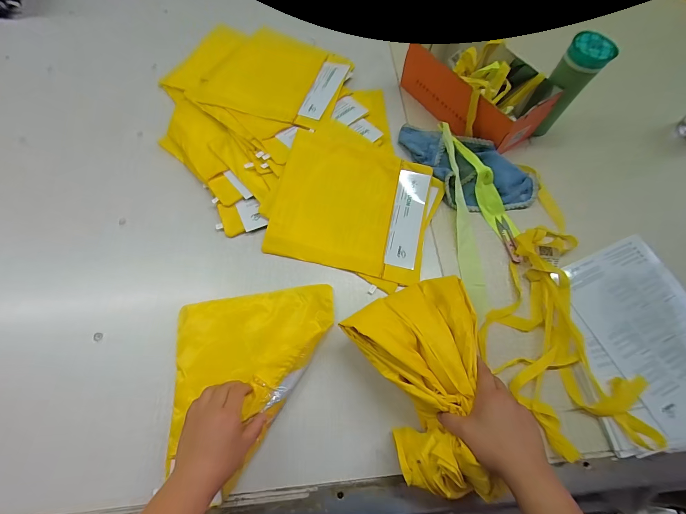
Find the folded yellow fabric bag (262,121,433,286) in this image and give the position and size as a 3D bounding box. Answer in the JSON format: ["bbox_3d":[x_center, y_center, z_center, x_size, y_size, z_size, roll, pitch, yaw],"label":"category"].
[{"bbox_3d":[0.023,-0.118,0.573,0.286,0.031,0.287,13,69,4],"label":"folded yellow fabric bag"}]

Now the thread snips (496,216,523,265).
[{"bbox_3d":[0.323,-0.037,0.577,0.020,0.011,0.101,-7,69,-4],"label":"thread snips"}]

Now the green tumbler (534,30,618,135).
[{"bbox_3d":[0.448,-0.349,0.618,0.069,0.184,0.071,-4,69,-3],"label":"green tumbler"}]

